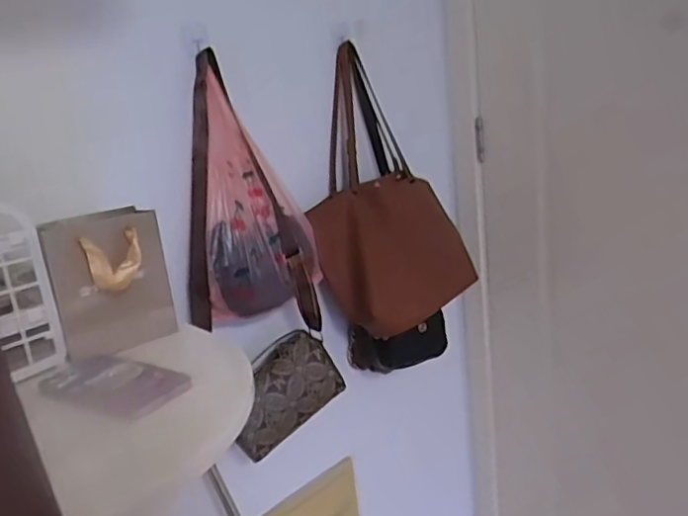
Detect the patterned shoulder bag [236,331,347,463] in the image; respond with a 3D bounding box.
[{"bbox_3d":[-0.113,0.239,1.054,0.218,0.142,0.050,-38,6,-18],"label":"patterned shoulder bag"}]

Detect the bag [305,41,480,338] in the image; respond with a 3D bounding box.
[{"bbox_3d":[0.072,-0.149,1.257,0.342,0.606,0.099,-12,-11,-24],"label":"bag"}]

